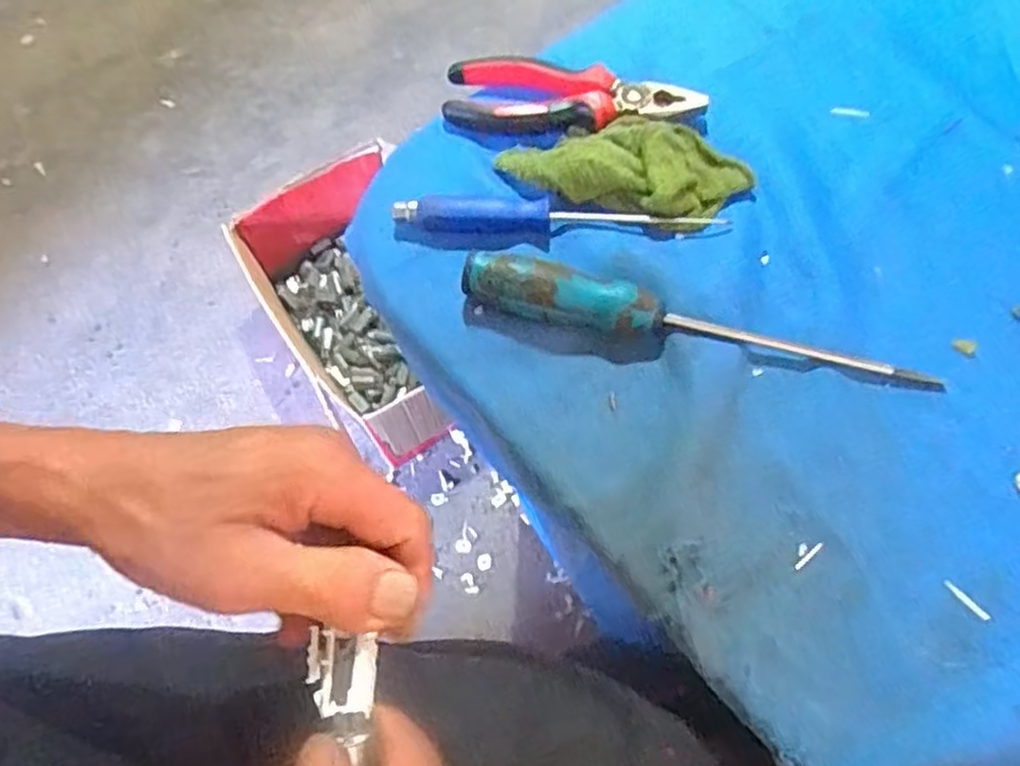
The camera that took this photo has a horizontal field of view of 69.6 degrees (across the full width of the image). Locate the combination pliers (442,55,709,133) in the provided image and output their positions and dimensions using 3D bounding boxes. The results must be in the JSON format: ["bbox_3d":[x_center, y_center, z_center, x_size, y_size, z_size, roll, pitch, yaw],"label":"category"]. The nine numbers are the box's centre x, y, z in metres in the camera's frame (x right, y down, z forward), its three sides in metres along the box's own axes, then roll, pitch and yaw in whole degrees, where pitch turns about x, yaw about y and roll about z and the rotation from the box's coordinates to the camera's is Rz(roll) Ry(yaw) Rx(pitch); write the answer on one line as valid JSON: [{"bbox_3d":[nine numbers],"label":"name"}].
[{"bbox_3d":[0.038,-0.180,0.458,0.158,0.015,0.047,7,65,5],"label":"combination pliers"}]

